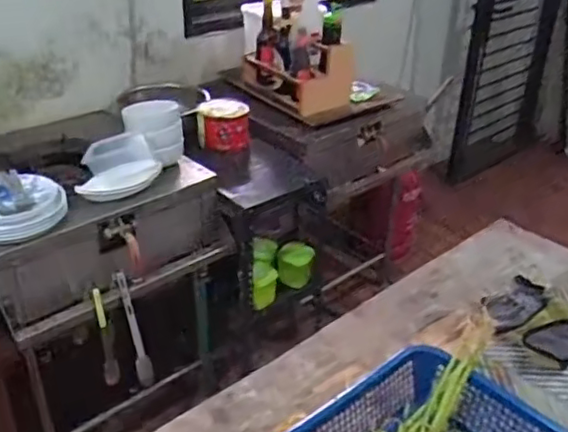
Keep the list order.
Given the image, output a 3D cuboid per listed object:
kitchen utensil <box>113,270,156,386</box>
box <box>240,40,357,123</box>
[{"bbox_3d":[-0.347,0.260,1.447,0.035,0.271,0.032,-16,3,-25],"label":"kitchen utensil"},{"bbox_3d":[0.059,-0.436,1.909,0.218,0.198,0.307,-21,38,-33],"label":"box"}]

